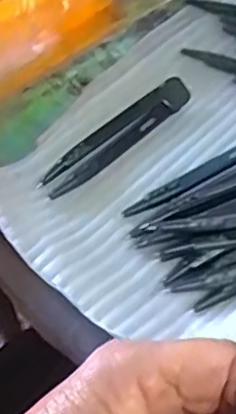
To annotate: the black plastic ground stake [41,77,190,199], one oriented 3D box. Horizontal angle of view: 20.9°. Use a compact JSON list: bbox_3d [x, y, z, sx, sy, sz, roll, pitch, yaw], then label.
[{"bbox_3d":[0.000,-0.038,0.336,0.097,0.006,0.019,-40,67,-23],"label":"black plastic ground stake"}]

